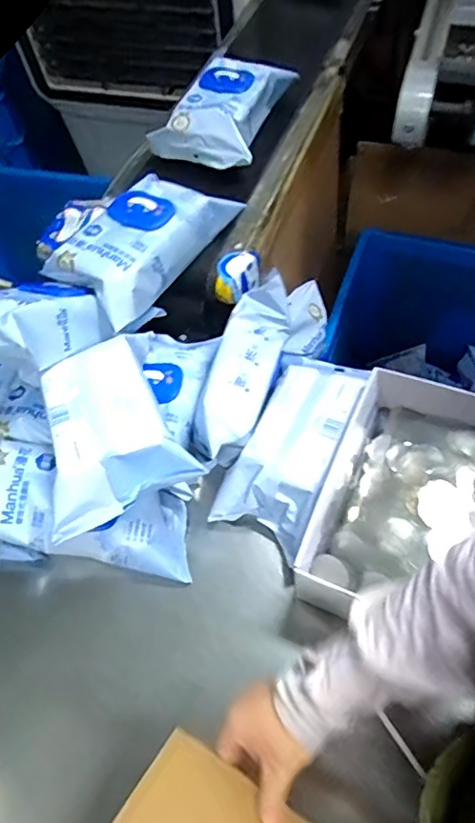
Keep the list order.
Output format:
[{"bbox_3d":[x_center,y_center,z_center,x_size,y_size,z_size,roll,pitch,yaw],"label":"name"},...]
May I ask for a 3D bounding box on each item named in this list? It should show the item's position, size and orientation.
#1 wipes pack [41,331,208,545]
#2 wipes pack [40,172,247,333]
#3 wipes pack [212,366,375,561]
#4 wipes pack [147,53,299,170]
[{"bbox_3d":[-0.143,0.008,0.572,0.146,0.061,0.202,-24,61,-9],"label":"wipes pack"},{"bbox_3d":[-0.118,-0.228,0.694,0.138,0.071,0.251,27,65,19],"label":"wipes pack"},{"bbox_3d":[0.072,0.034,0.635,0.106,0.062,0.249,24,65,17],"label":"wipes pack"},{"bbox_3d":[-0.016,-0.484,0.877,0.167,0.084,0.285,16,62,13],"label":"wipes pack"}]

